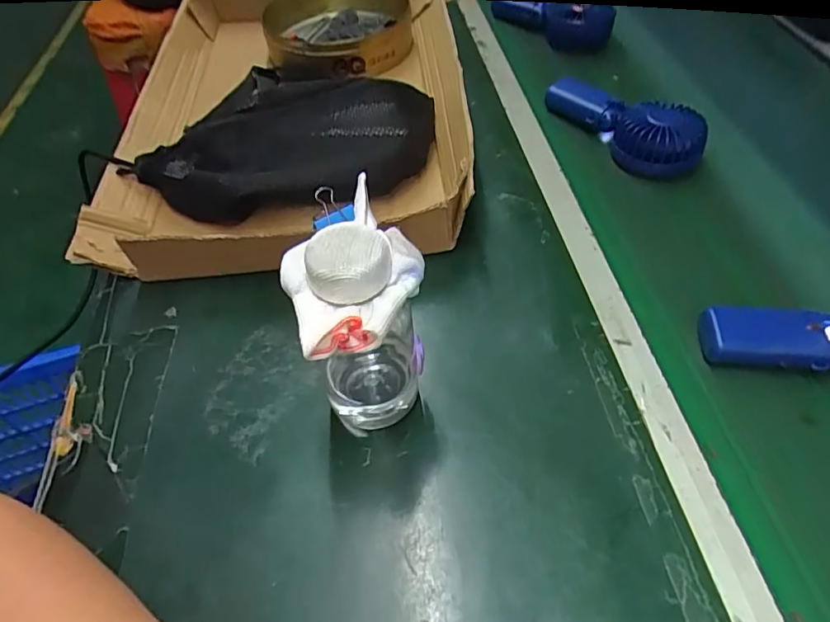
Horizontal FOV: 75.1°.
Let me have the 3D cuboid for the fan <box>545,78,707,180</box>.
[{"bbox_3d":[0.231,-0.211,0.595,0.079,0.052,0.184,-24,54,-20],"label":"fan"}]

